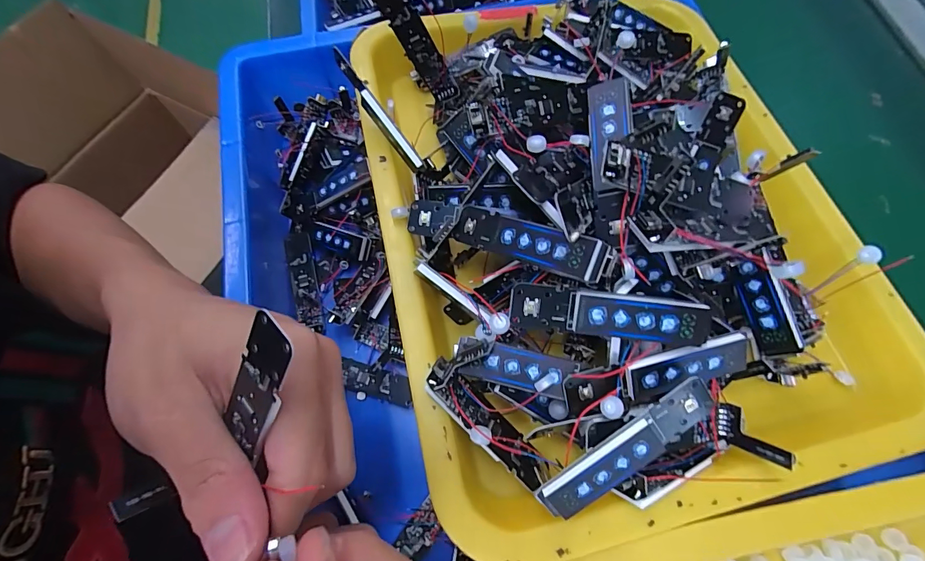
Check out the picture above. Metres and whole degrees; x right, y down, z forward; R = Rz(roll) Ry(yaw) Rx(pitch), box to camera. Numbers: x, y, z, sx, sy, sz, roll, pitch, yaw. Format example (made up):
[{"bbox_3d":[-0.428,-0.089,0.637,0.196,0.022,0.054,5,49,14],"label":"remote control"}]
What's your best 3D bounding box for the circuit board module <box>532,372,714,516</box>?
[{"bbox_3d":[0.065,0.067,0.160,0.077,0.005,0.023,-33,101,-1],"label":"circuit board module"}]

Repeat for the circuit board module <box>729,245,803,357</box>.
[{"bbox_3d":[0.144,0.012,0.195,0.004,0.017,0.049,-6,78,-42],"label":"circuit board module"}]

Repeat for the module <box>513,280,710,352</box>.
[{"bbox_3d":[0.071,0.015,0.163,0.053,0.004,0.018,6,102,8],"label":"module"}]

